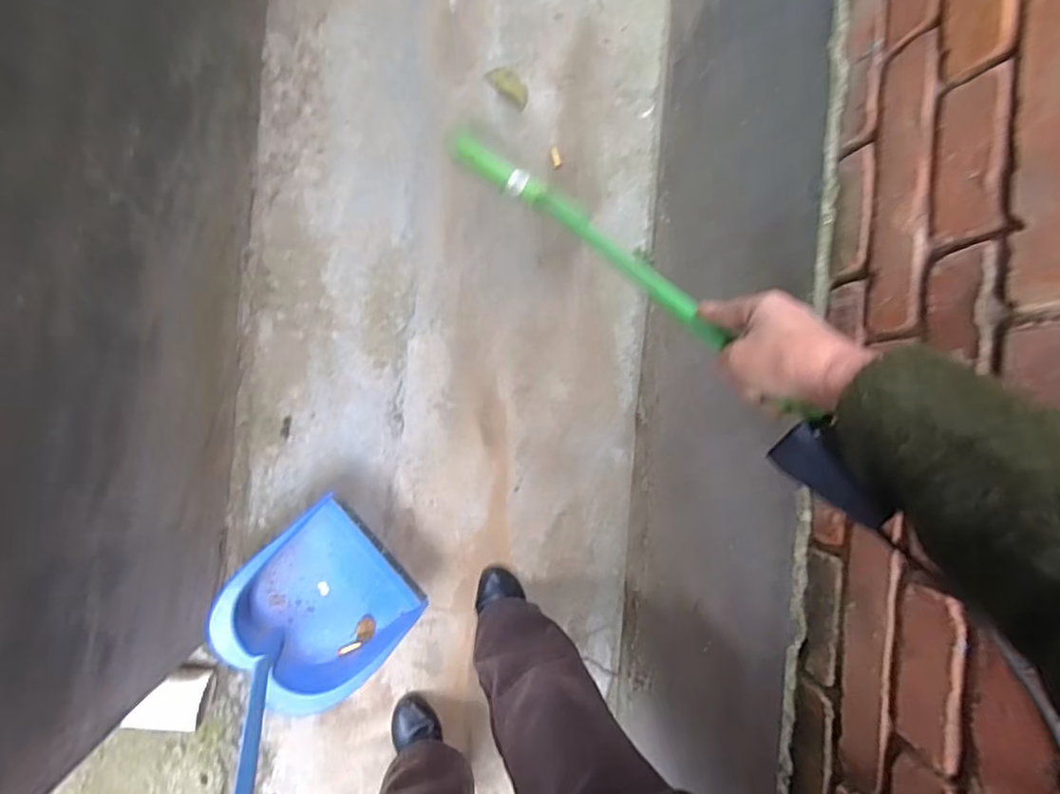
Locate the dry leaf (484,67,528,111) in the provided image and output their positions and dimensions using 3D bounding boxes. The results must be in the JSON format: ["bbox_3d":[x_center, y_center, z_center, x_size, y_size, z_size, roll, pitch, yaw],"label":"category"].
[{"bbox_3d":[-0.034,-0.557,1.051,0.086,0.006,0.044,44,85,-7],"label":"dry leaf"}]

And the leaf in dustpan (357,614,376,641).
[{"bbox_3d":[-0.246,0.348,0.884,0.027,0.006,0.037,4,79,-13],"label":"leaf in dustpan"}]

